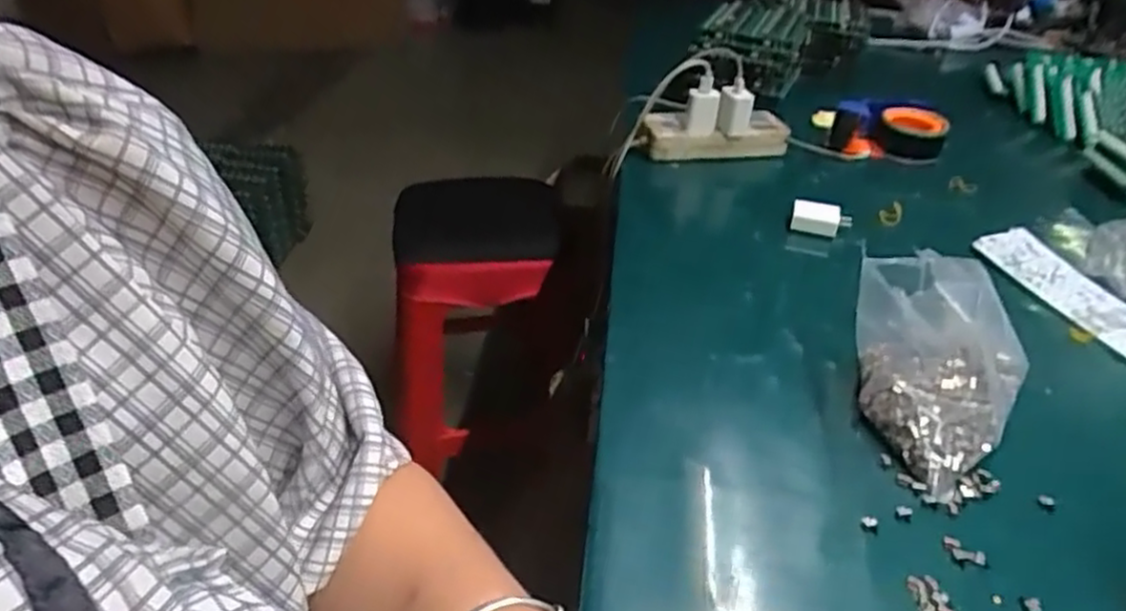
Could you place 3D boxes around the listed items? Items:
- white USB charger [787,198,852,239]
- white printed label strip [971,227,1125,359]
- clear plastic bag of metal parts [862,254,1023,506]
[{"bbox_3d":[0.280,-0.094,0.774,0.061,0.024,0.037,17,36,19],"label":"white USB charger"},{"bbox_3d":[0.505,0.009,0.662,0.085,0.008,0.292,-6,35,-13],"label":"white printed label strip"},{"bbox_3d":[0.257,0.040,0.510,0.121,0.107,0.129,27,41,31],"label":"clear plastic bag of metal parts"}]

